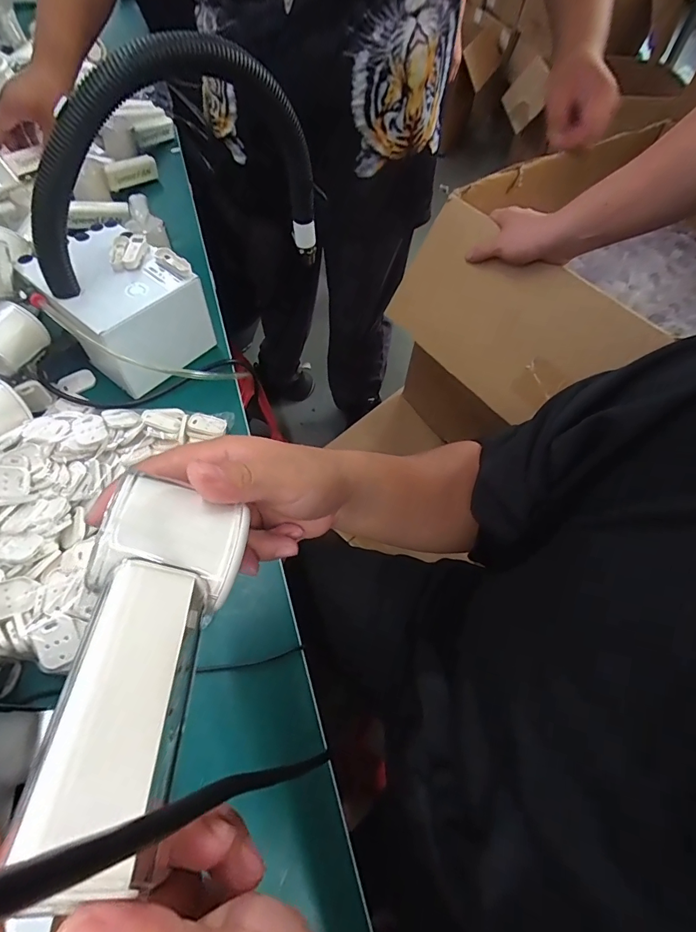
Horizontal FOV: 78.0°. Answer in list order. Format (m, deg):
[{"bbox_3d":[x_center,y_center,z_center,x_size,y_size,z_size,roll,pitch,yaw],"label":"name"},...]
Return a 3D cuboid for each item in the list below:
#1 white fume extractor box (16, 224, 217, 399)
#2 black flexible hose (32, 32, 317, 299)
[{"bbox_3d":[-0.262,-0.183,0.508,0.161,0.102,0.132,34,63,16],"label":"white fume extractor box"},{"bbox_3d":[-0.169,-0.285,0.445,0.315,0.221,0.032,-32,66,-20],"label":"black flexible hose"}]

